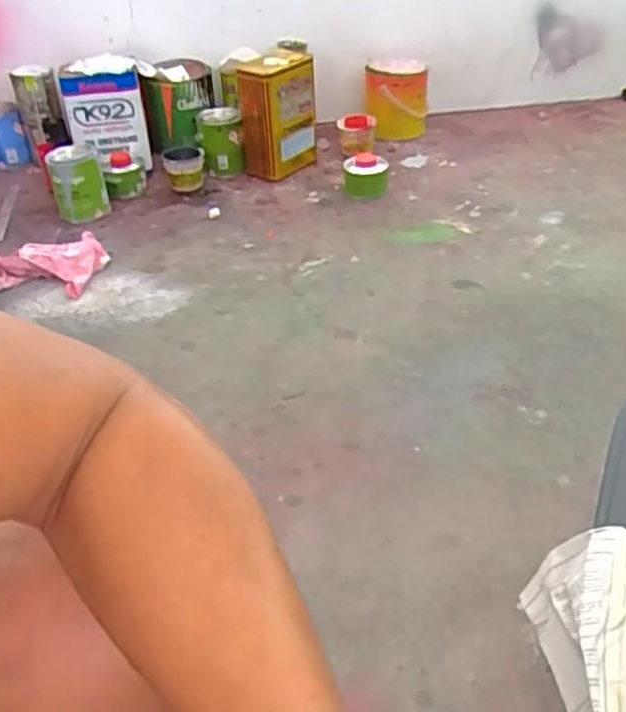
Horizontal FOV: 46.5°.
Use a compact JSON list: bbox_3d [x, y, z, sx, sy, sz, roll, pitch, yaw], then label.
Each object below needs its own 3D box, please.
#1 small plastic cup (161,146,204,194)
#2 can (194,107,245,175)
[{"bbox_3d":[-0.287,-0.415,1.621,0.083,0.077,0.089,-1,37,1],"label":"small plastic cup"},{"bbox_3d":[-0.211,-0.487,1.666,0.101,0.130,0.091,-6,37,-4],"label":"can"}]

